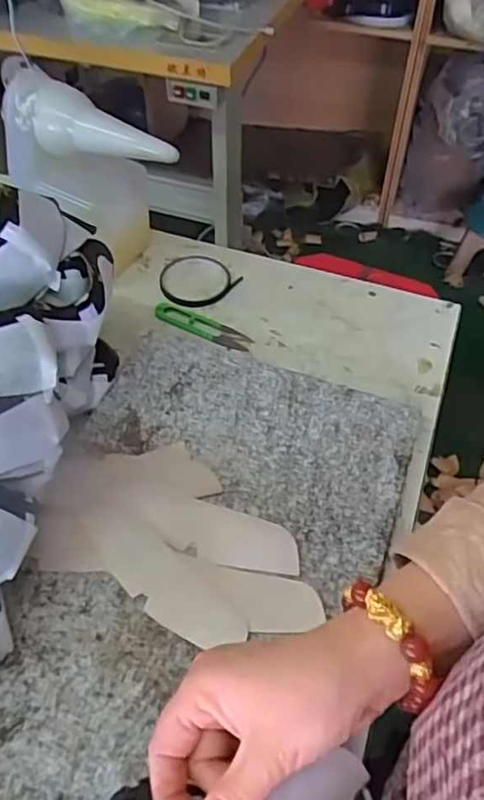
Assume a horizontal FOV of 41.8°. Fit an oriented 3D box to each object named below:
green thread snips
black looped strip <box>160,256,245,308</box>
[{"bbox_3d":[-0.046,-0.083,0.724,0.119,0.008,0.030,23,53,18],"label":"green thread snips"},{"bbox_3d":[-0.058,-0.147,0.777,0.093,0.011,0.100,-32,57,-25],"label":"black looped strip"}]

